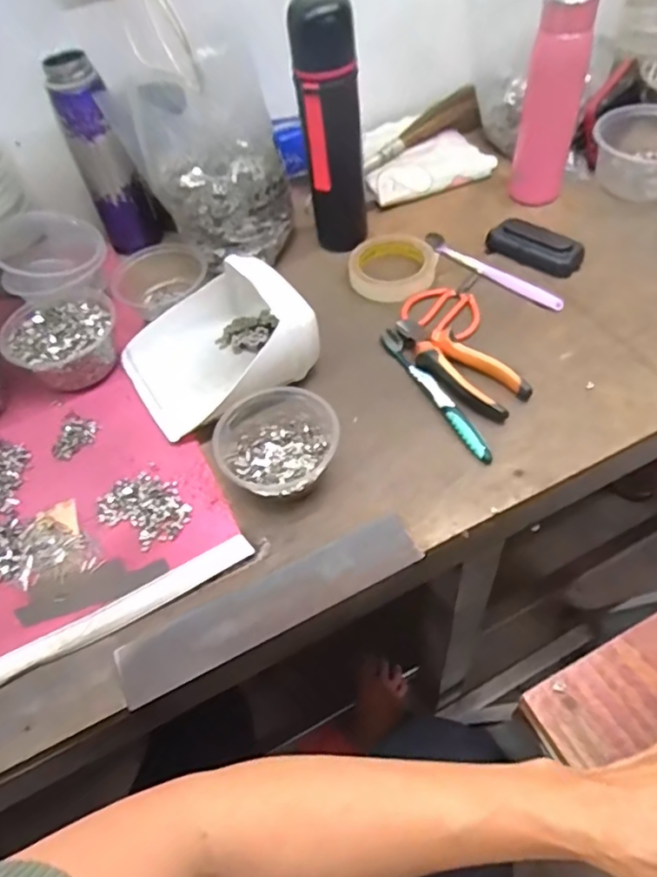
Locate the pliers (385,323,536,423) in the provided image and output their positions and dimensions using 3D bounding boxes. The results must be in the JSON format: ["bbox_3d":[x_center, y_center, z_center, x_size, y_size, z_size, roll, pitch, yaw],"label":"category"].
[{"bbox_3d":[0.124,-0.075,0.584,0.052,0.016,0.150,-40,62,-20],"label":"pliers"}]

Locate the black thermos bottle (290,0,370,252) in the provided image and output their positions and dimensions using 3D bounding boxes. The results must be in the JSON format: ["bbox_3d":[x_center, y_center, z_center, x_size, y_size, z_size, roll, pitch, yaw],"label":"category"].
[{"bbox_3d":[0.002,-0.323,0.643,0.071,0.250,0.063,0,56,4],"label":"black thermos bottle"}]

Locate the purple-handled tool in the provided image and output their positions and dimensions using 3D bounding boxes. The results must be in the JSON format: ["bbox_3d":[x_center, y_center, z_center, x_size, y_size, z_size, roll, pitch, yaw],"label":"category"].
[{"bbox_3d":[0.182,-0.190,0.669,0.024,0.010,0.181,-39,62,-20],"label":"purple-handled tool"}]

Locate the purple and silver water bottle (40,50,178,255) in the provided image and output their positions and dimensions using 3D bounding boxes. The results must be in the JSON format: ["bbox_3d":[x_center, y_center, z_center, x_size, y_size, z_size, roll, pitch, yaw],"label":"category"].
[{"bbox_3d":[-0.263,-0.338,0.715,0.096,0.210,0.089,-21,57,-10],"label":"purple and silver water bottle"}]

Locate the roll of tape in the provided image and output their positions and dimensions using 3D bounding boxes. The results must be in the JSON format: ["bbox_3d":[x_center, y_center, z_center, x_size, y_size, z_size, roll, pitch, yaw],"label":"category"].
[{"bbox_3d":[0.073,-0.199,0.683,0.096,0.020,0.100,-2,56,3],"label":"roll of tape"}]

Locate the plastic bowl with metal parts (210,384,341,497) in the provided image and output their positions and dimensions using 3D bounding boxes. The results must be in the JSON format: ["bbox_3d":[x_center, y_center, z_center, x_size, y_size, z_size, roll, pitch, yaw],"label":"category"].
[{"bbox_3d":[-0.046,0.004,0.524,0.100,0.052,0.100,-2,56,3],"label":"plastic bowl with metal parts"}]

